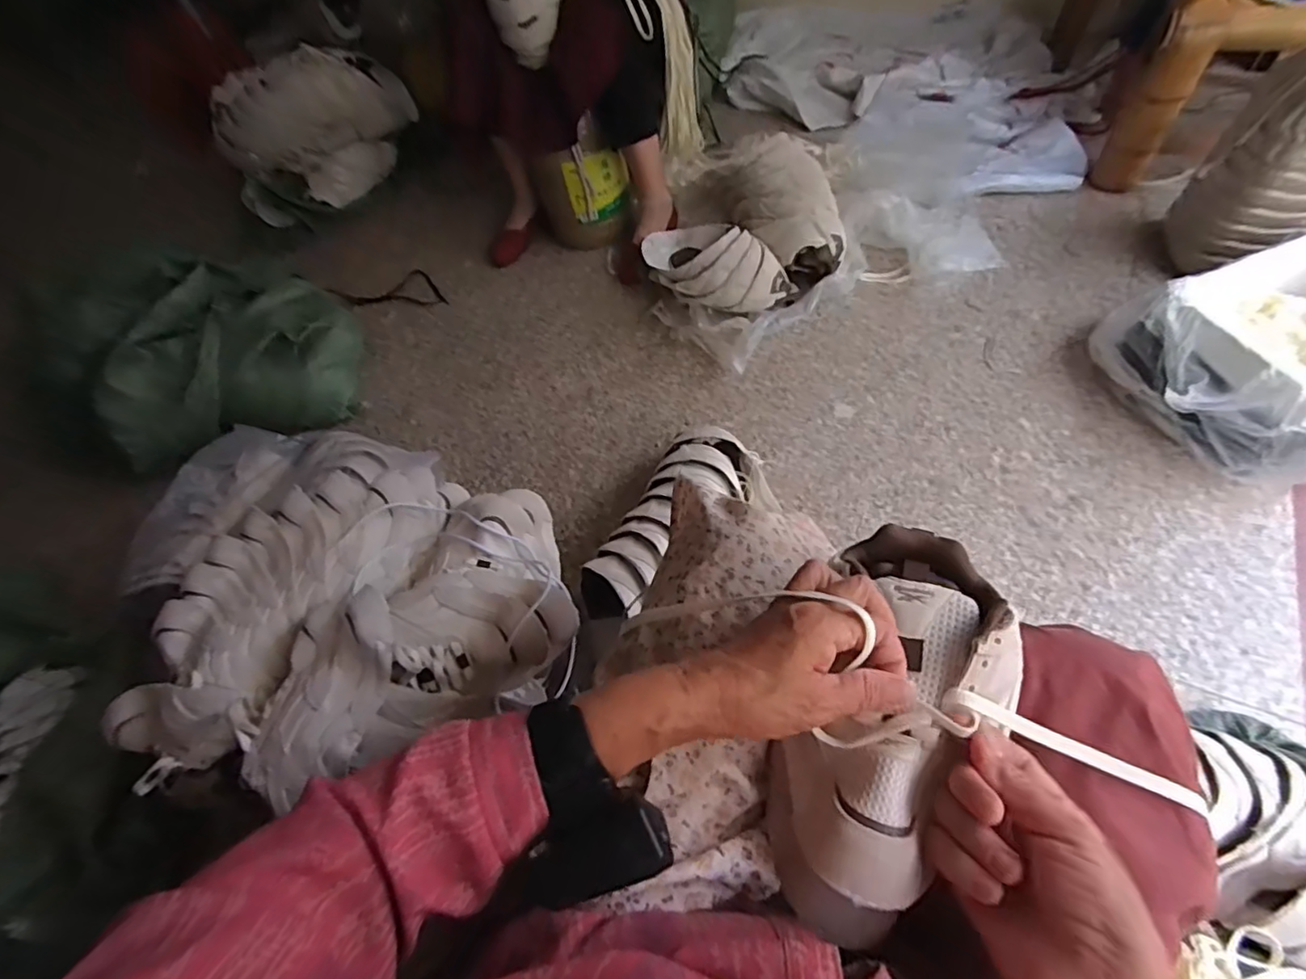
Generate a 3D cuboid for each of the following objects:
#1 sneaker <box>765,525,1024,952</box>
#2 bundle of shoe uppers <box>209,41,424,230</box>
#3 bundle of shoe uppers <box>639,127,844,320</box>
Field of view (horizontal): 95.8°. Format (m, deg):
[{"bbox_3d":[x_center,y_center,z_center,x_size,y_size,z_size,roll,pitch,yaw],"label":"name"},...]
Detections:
[{"bbox_3d":[0.145,0.138,0.360,0.106,0.086,0.231,24,69,16],"label":"sneaker"},{"bbox_3d":[-0.785,-0.865,1.387,0.251,0.209,0.492,24,66,16],"label":"bundle of shoe uppers"},{"bbox_3d":[0.196,-0.558,1.188,0.373,0.139,0.472,12,62,10],"label":"bundle of shoe uppers"}]

